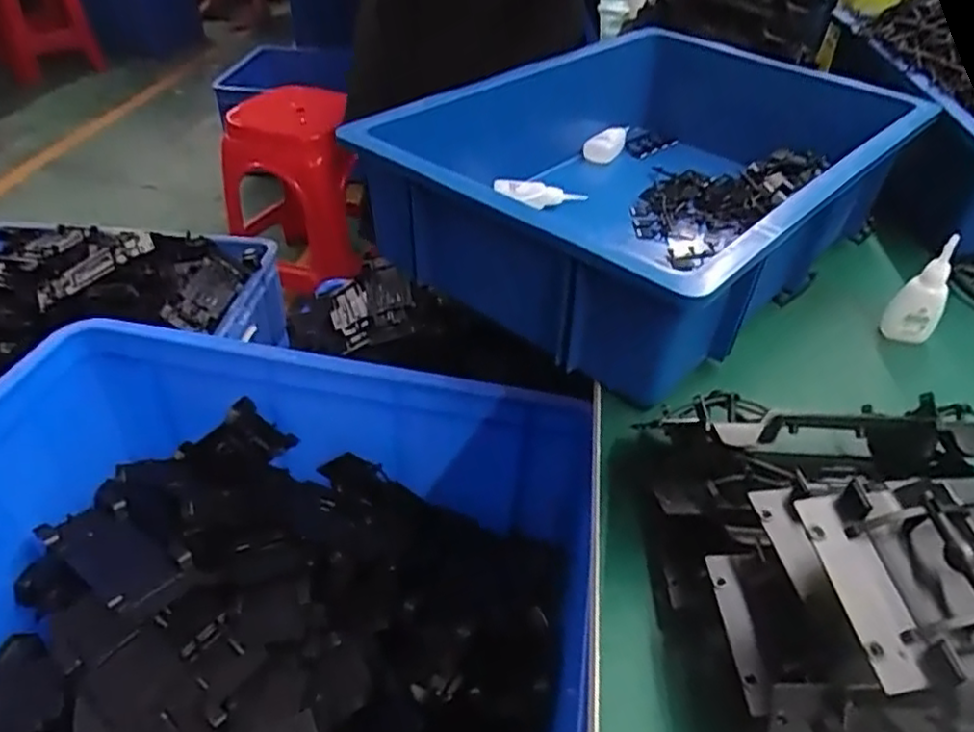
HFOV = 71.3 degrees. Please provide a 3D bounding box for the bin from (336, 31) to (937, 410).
[{"bbox_3d":[0.144,-0.173,0.600,0.320,0.113,0.458,33,49,29],"label":"bin"}]

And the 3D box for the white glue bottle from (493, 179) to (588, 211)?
[{"bbox_3d":[0.049,-0.162,0.638,0.084,0.020,0.026,10,41,7],"label":"white glue bottle"}]

